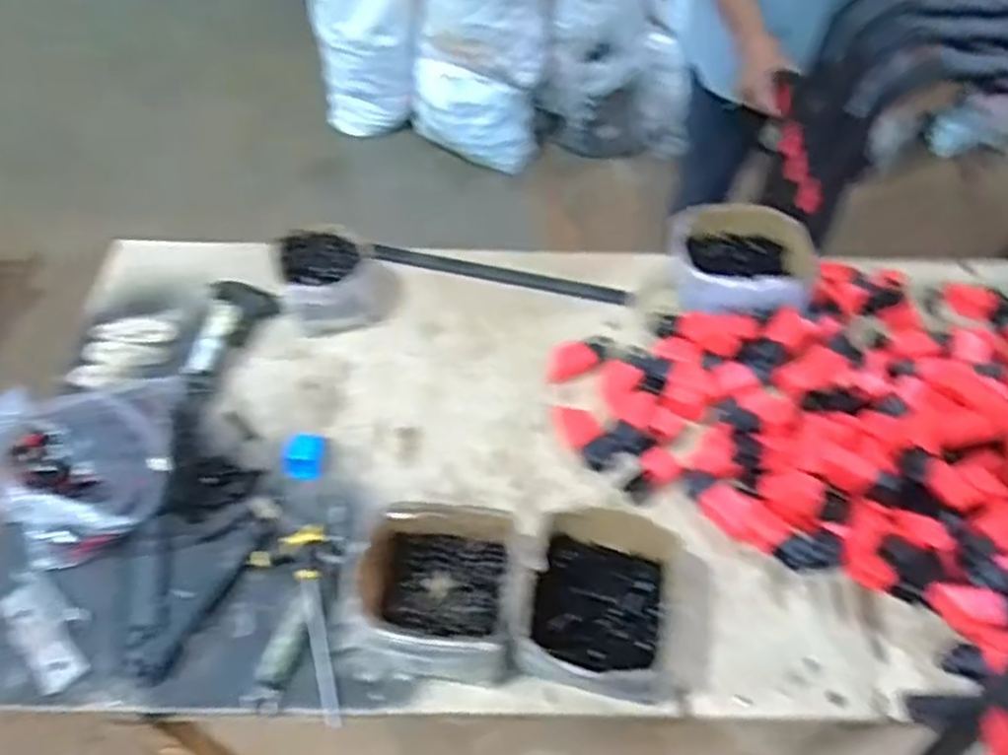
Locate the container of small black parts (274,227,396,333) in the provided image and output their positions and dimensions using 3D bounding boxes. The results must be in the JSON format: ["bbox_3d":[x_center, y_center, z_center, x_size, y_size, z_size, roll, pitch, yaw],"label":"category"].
[{"bbox_3d":[-0.219,-0.140,1.031,0.148,0.070,0.155,0,51,0],"label":"container of small black parts"}]

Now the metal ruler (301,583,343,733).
[{"bbox_3d":[-0.173,0.259,0.737,0.017,0.008,0.140,-10,57,-17],"label":"metal ruler"}]

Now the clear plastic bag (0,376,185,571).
[{"bbox_3d":[-0.464,0.084,0.821,0.237,0.103,0.202,-24,54,-18],"label":"clear plastic bag"}]

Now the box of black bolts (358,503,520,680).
[{"bbox_3d":[-0.060,0.201,0.739,0.158,0.076,0.148,2,51,2],"label":"box of black bolts"}]

